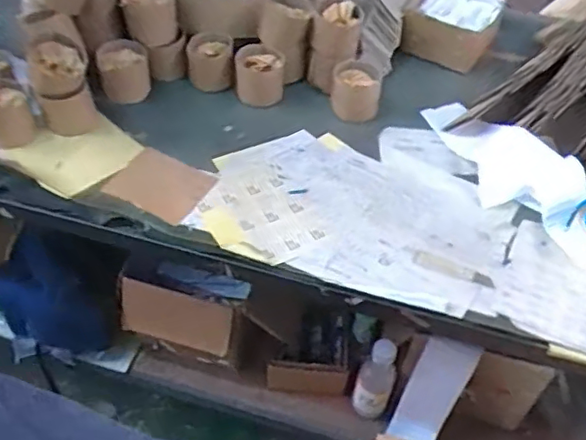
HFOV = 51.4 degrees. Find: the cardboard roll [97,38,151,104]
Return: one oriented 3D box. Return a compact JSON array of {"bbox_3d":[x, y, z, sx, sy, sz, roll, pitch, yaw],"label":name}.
[{"bbox_3d":[-0.298,-0.273,1.087,0.086,0.085,0.082,-4,48,-7],"label":"cardboard roll"}]

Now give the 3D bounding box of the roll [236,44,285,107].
[{"bbox_3d":[-0.058,-0.255,1.093,0.083,0.086,0.071,2,48,-1],"label":"roll"}]

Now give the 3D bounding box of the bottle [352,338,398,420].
[{"bbox_3d":[0.148,0.284,1.071,0.054,0.186,0.053,31,53,23],"label":"bottle"}]

